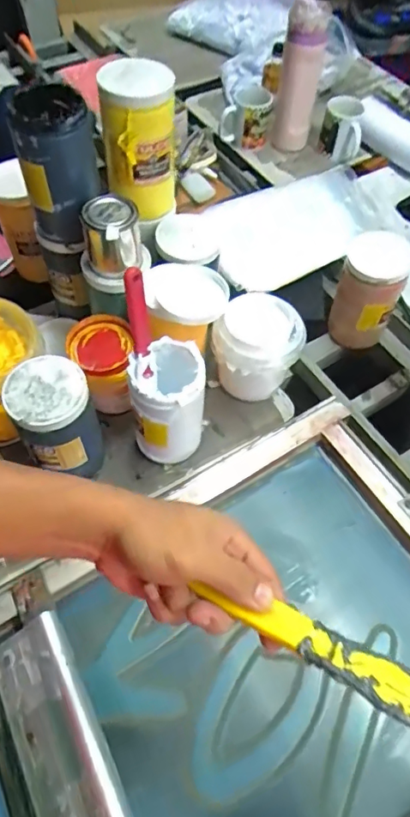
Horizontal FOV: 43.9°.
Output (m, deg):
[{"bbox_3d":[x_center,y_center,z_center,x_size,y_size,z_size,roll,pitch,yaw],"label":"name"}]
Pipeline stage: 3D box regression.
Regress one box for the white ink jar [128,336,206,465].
[{"bbox_3d":[-0.049,-0.004,0.671,0.086,0.174,0.089,2,57,-3],"label":"white ink jar"}]

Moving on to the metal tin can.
[{"bbox_3d":[-0.119,-0.218,0.656,0.071,0.086,0.062,-10,59,-10],"label":"metal tin can"}]

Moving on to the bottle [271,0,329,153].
[{"bbox_3d":[0.190,-0.662,1.040,0.086,0.276,0.062,12,57,4],"label":"bottle"}]

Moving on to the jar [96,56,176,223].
[{"bbox_3d":[-0.089,-0.350,0.678,0.095,0.177,0.092,-5,58,-7],"label":"jar"}]

